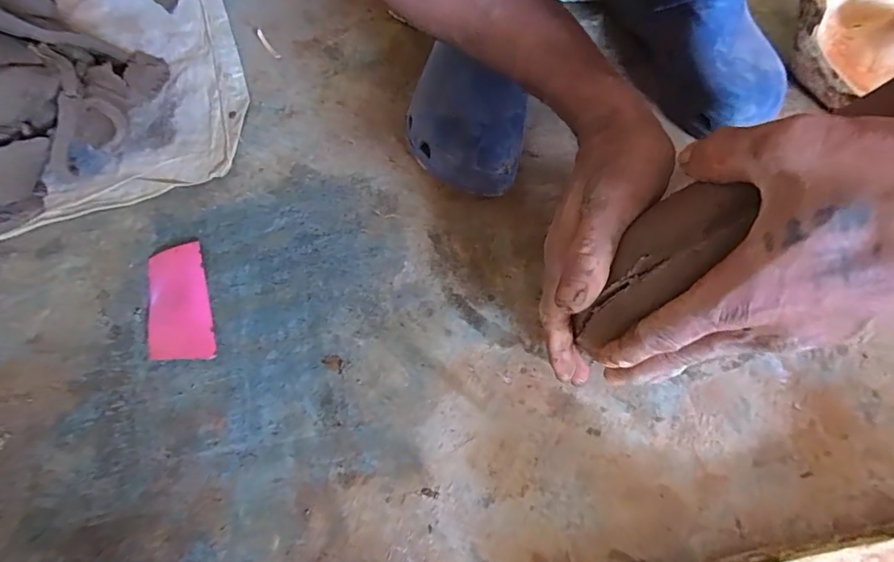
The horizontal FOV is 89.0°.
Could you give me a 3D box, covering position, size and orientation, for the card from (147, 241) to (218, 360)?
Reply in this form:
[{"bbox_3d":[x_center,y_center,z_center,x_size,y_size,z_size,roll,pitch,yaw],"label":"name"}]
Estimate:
[{"bbox_3d":[-0.223,0.017,0.375,0.045,0.010,0.108,-19,65,-9],"label":"card"}]

